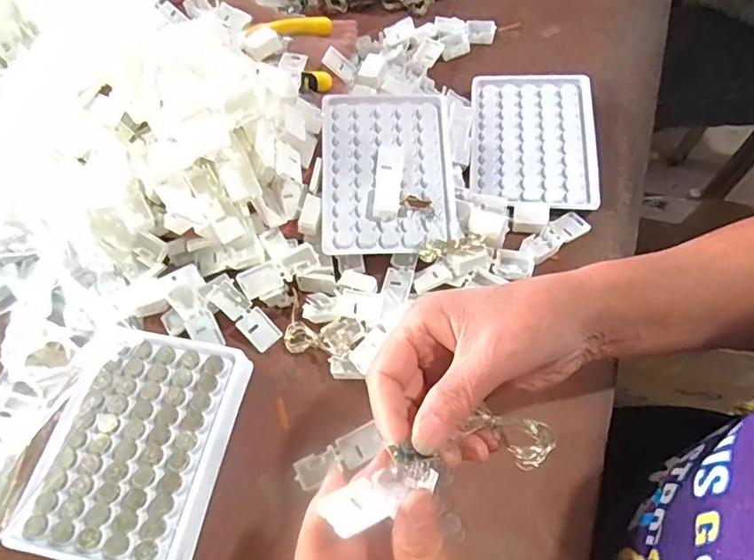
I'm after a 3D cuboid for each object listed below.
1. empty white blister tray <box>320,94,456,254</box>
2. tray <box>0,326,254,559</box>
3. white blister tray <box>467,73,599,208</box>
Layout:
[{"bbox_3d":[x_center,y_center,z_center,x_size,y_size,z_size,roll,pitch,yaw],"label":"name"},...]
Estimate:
[{"bbox_3d":[0.008,-0.080,0.395,0.095,0.013,0.124,0,72,-3],"label":"empty white blister tray"},{"bbox_3d":[-0.141,0.100,0.330,0.097,0.037,0.128,9,63,9],"label":"tray"},{"bbox_3d":[0.122,-0.112,0.429,0.094,0.014,0.126,4,62,6],"label":"white blister tray"}]

